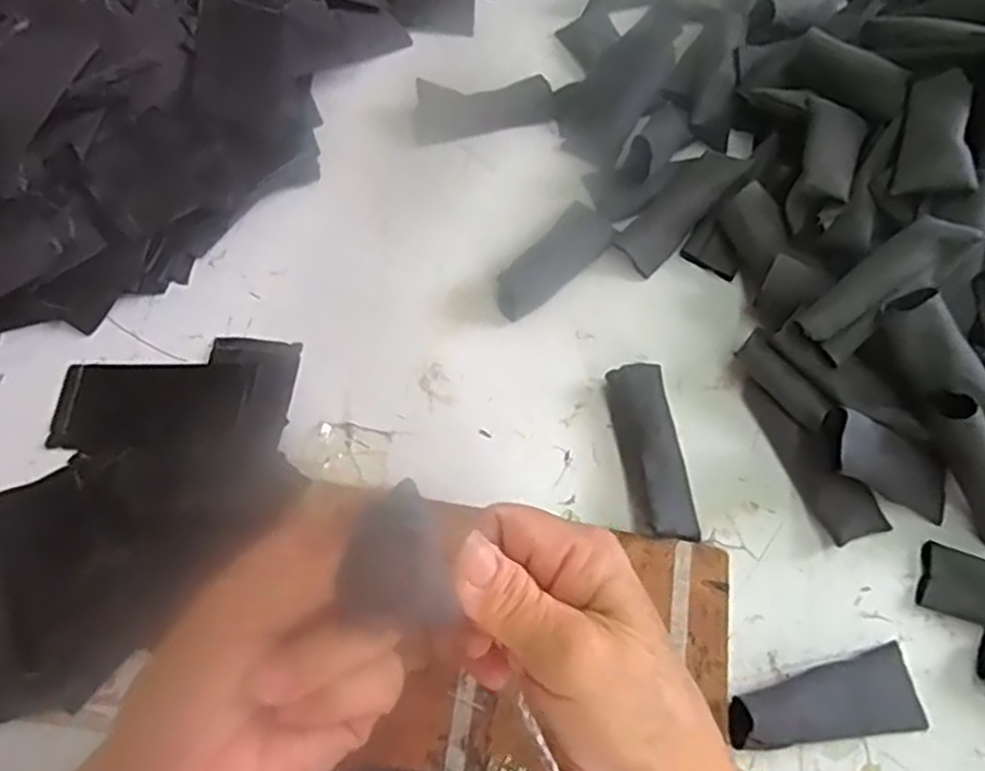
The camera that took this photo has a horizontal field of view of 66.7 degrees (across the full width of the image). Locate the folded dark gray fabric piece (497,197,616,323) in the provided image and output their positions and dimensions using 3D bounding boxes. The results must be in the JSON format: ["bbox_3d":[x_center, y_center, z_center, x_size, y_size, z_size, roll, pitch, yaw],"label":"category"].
[{"bbox_3d":[0.041,-0.083,0.500,0.039,0.013,0.097,37,68,15],"label":"folded dark gray fabric piece"}]

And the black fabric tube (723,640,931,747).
[{"bbox_3d":[0.172,0.162,0.384,0.103,0.029,0.039,-7,64,-6],"label":"black fabric tube"}]

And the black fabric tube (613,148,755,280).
[{"bbox_3d":[0.127,-0.122,0.507,0.036,0.017,0.103,40,81,16],"label":"black fabric tube"}]

